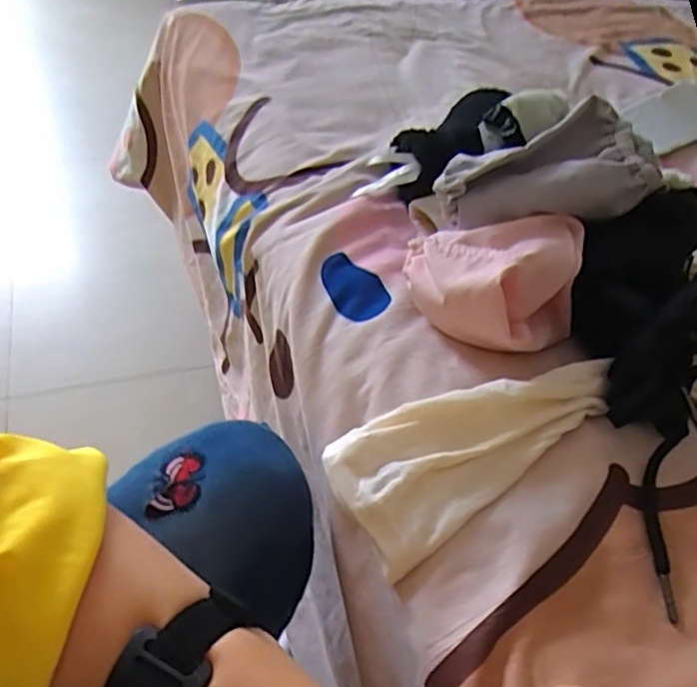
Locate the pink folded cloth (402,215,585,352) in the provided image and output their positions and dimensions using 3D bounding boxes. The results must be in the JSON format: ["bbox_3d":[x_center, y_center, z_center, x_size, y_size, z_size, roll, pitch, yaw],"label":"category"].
[{"bbox_3d":[0.092,-0.036,0.387,0.107,0.067,0.091,5,50,-1],"label":"pink folded cloth"}]

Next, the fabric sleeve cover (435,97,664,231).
[{"bbox_3d":[0.129,-0.113,0.406,0.140,0.044,0.064,-12,51,3],"label":"fabric sleeve cover"}]

